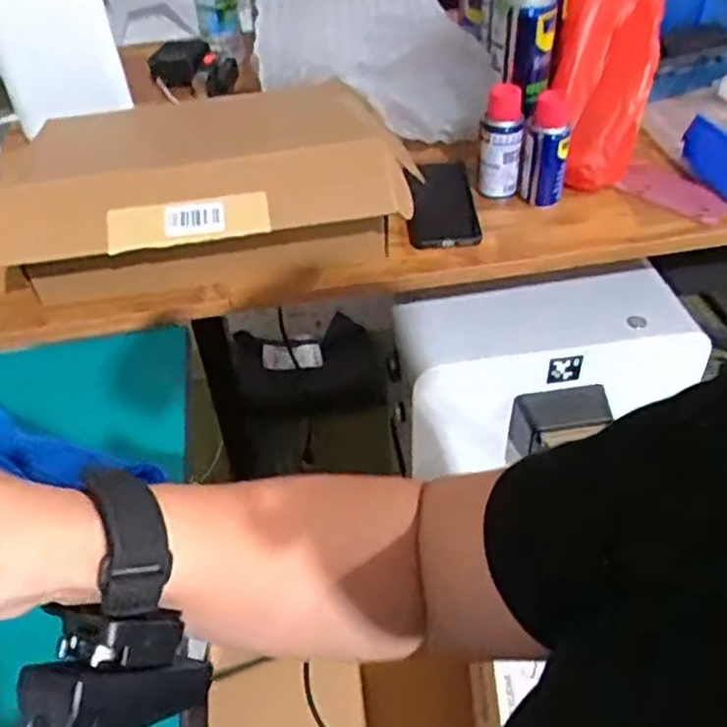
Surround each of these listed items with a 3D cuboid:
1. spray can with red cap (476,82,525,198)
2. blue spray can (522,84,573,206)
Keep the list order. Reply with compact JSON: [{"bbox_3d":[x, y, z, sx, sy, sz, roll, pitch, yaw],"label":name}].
[{"bbox_3d":[0.148,-0.237,0.802,0.046,0.115,0.036,5,44,10],"label":"spray can with red cap"},{"bbox_3d":[0.197,-0.229,0.801,0.046,0.116,0.047,9,45,14],"label":"blue spray can"}]

